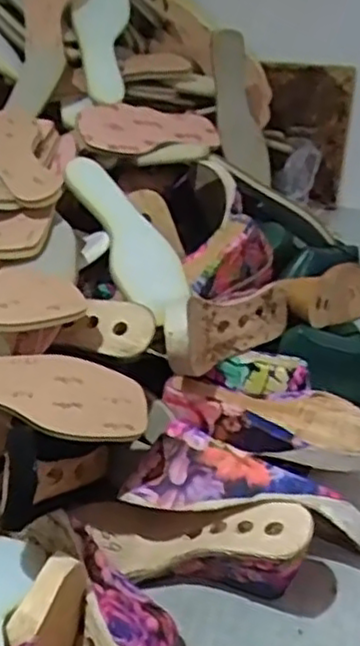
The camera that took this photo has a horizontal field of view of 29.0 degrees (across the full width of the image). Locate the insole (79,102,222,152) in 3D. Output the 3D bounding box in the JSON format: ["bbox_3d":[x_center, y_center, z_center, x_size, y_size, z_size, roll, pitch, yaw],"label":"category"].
[{"bbox_3d":[-0.036,-0.257,0.924,0.224,0.015,0.099,-4,54,-36],"label":"insole"}]

